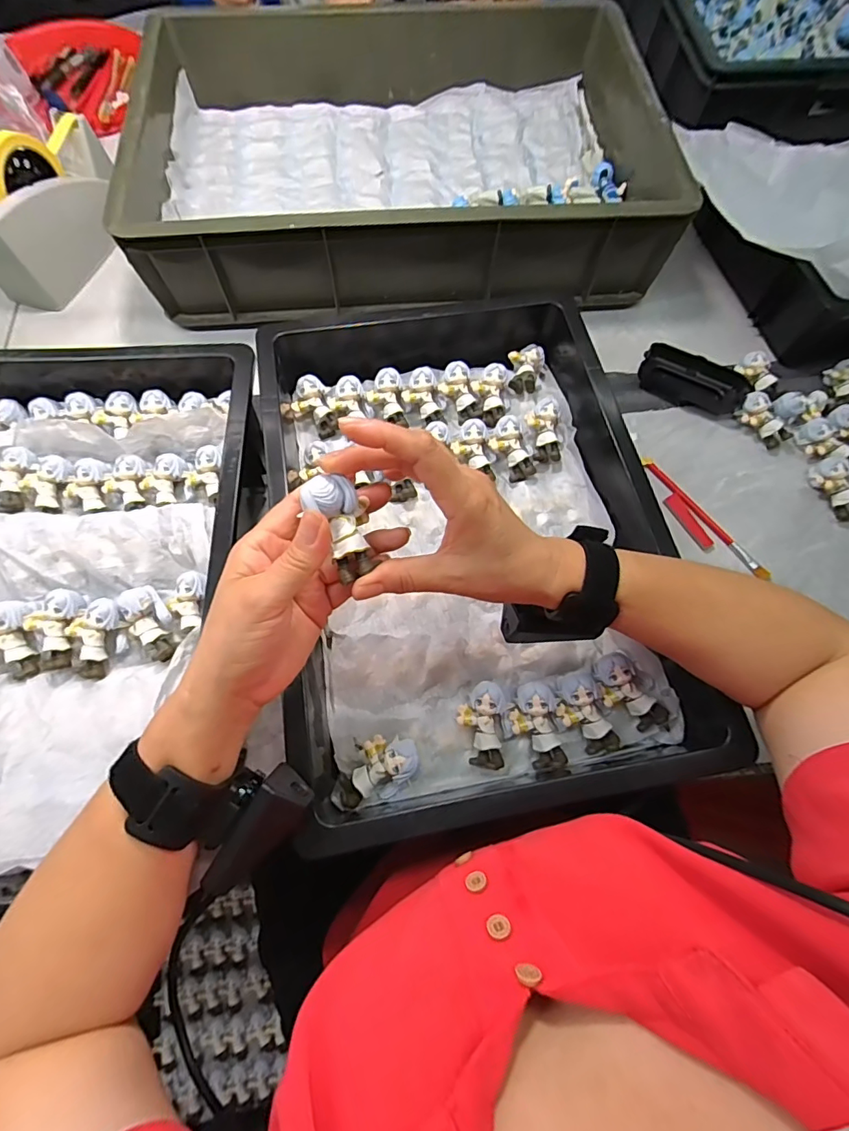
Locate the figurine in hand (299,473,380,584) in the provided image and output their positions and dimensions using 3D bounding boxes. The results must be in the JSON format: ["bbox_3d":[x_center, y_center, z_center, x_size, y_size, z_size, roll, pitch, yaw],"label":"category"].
[{"bbox_3d":[-0.047,-0.024,0.277,0.027,0.026,0.058,-22,105,-9],"label":"figurine in hand"}]

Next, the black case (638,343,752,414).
[{"bbox_3d":[0.298,-0.206,0.544,0.112,0.039,0.053,30,71,10],"label":"black case"}]

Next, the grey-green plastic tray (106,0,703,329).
[{"bbox_3d":[-0.032,-0.493,0.582,0.569,0.110,0.398,-4,69,-2],"label":"grey-green plastic tray"}]

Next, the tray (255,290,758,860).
[{"bbox_3d":[0.033,-0.045,0.422,0.311,0.071,0.463,-10,69,-5],"label":"tray"}]

